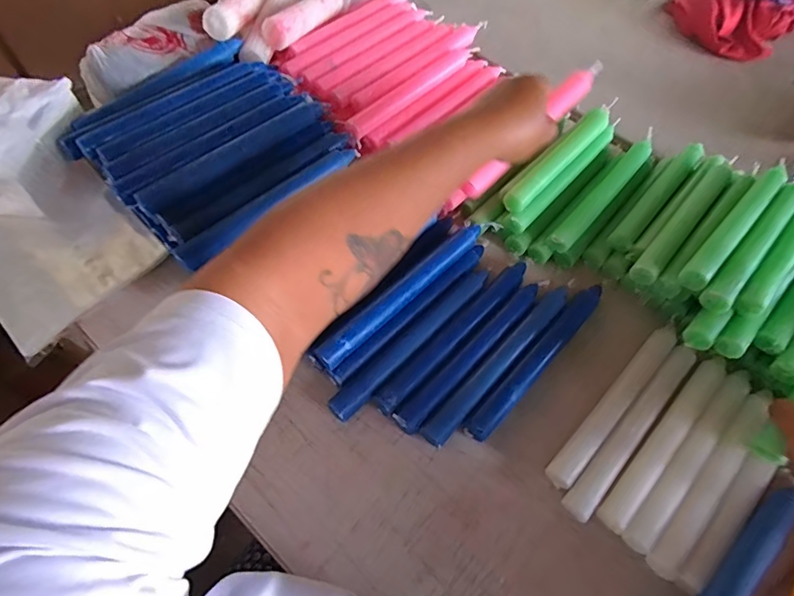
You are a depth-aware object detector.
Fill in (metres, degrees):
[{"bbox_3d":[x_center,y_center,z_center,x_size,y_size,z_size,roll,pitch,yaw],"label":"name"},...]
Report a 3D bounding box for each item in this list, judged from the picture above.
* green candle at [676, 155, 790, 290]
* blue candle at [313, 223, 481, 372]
[{"bbox_3d":[0.333,-0.074,0.461,0.216,0.027,0.022,-40,69,-23],"label":"green candle"},{"bbox_3d":[0.008,-0.007,0.435,0.020,0.023,0.206,41,65,18],"label":"blue candle"}]

